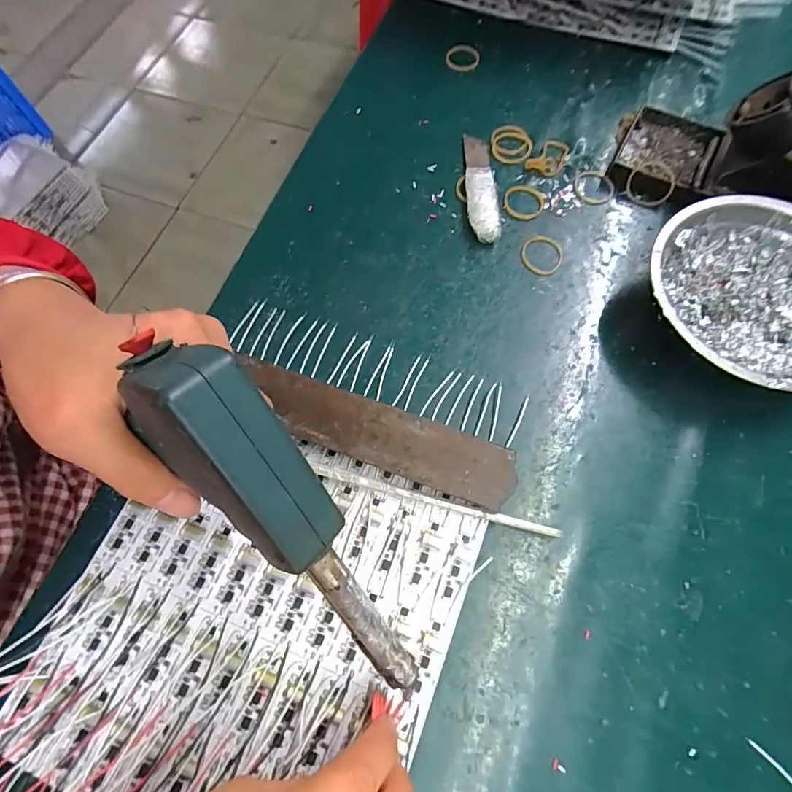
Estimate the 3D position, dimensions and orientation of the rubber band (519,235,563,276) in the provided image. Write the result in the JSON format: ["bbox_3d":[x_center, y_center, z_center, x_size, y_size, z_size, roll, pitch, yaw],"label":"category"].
[{"bbox_3d":[0.099,-0.097,0.298,0.028,0.004,0.030,-1,69,2],"label":"rubber band"}]

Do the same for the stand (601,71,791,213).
[{"bbox_3d":[0.223,-0.158,0.276,0.143,0.060,0.078,29,73,12],"label":"stand"}]

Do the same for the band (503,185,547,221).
[{"bbox_3d":[0.091,-0.139,0.312,0.027,0.005,0.029,-1,69,2],"label":"band"}]

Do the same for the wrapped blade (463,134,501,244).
[{"bbox_3d":[0.060,-0.151,0.317,0.021,0.012,0.094,-4,69,1],"label":"wrapped blade"}]

